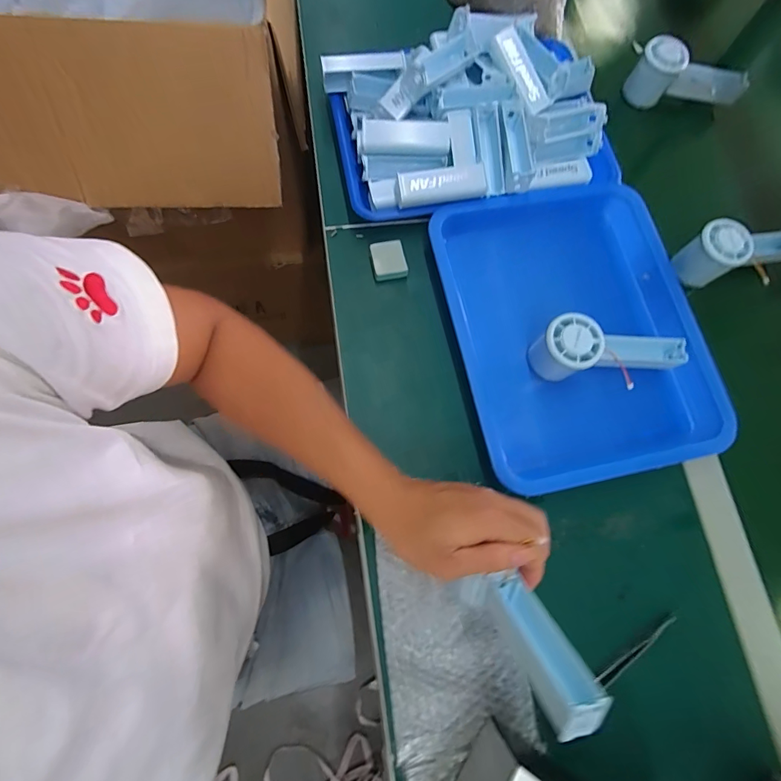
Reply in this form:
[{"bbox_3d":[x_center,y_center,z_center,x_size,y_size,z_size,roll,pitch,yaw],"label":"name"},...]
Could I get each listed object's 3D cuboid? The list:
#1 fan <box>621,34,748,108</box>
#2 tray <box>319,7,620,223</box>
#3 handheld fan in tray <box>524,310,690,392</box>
[{"bbox_3d":[0.405,-0.422,0.562,0.148,0.062,0.043,18,73,0],"label":"fan"},{"bbox_3d":[0.093,-0.353,0.505,0.330,0.075,0.273,-12,76,-8],"label":"tray"},{"bbox_3d":[0.224,-0.041,0.443,0.155,0.069,0.057,0,72,-14],"label":"handheld fan in tray"}]

